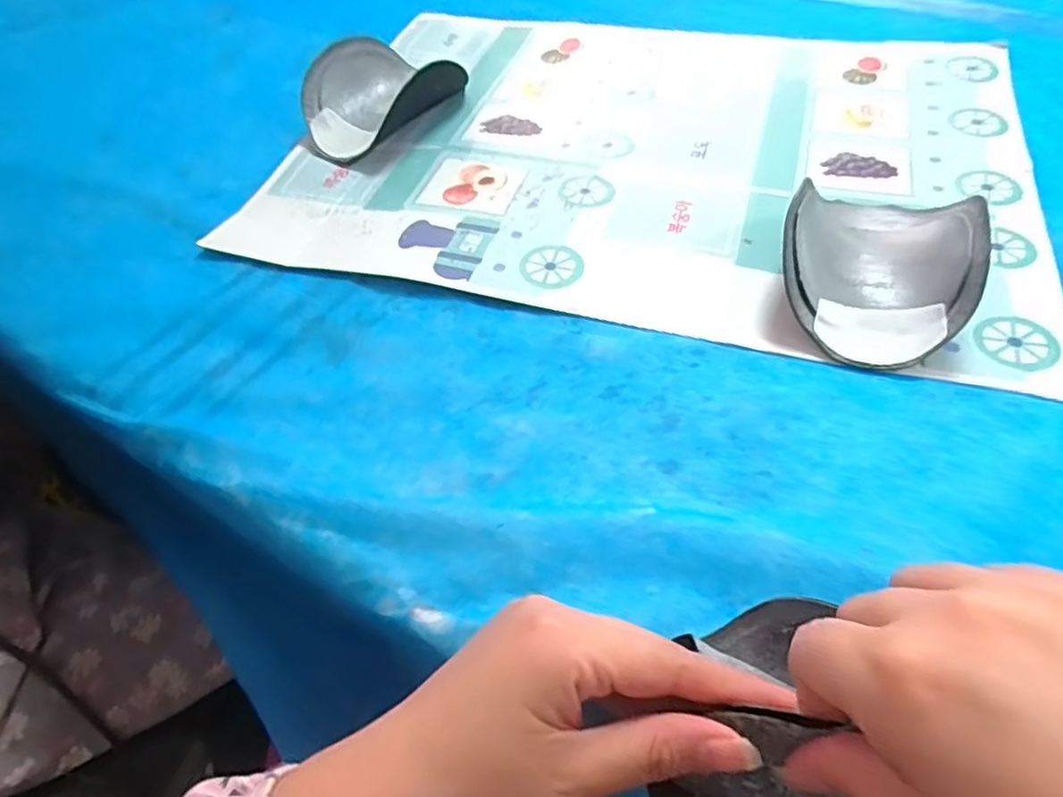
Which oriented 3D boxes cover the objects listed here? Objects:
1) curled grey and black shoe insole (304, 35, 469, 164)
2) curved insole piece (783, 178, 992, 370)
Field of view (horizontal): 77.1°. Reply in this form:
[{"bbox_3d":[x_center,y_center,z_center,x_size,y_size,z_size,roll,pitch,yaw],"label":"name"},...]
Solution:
[{"bbox_3d":[-0.132,-0.249,0.545,0.120,0.046,0.108,-39,58,-23],"label":"curled grey and black shoe insole"},{"bbox_3d":[0.193,-0.082,0.380,0.103,0.045,0.132,13,54,16],"label":"curved insole piece"}]

